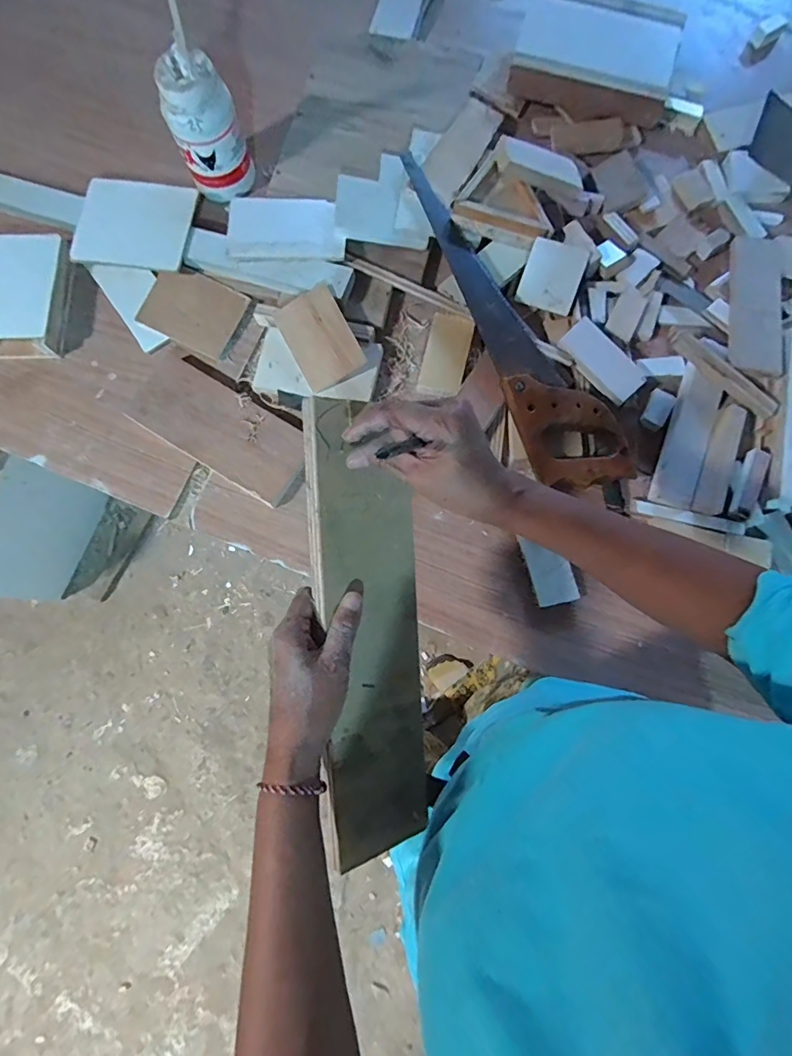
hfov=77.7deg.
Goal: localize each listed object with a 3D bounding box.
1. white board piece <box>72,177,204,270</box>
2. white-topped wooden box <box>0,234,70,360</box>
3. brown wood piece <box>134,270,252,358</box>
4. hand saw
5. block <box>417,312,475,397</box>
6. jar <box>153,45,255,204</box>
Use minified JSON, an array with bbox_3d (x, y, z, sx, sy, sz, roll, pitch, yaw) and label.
[{"bbox_3d":[-0.319,-0.371,0.601,0.139,0.008,0.105,6,90,3],"label":"white board piece"},{"bbox_3d":[-0.465,-0.283,0.600,0.122,0.038,0.149,0,80,1],"label":"white-topped wooden box"},{"bbox_3d":[-0.249,-0.269,0.605,0.123,0.012,0.085,25,81,6],"label":"brown wood piece"},{"bbox_3d":[0.133,-0.250,0.570,0.096,0.030,0.443,-21,80,-3],"label":"hand saw"},{"bbox_3d":[0.060,-0.207,0.584,0.050,0.014,0.099,14,80,4],"label":"block"},{"bbox_3d":[-0.224,-0.474,0.587,0.079,0.138,0.079,0,80,1],"label":"jar"}]

